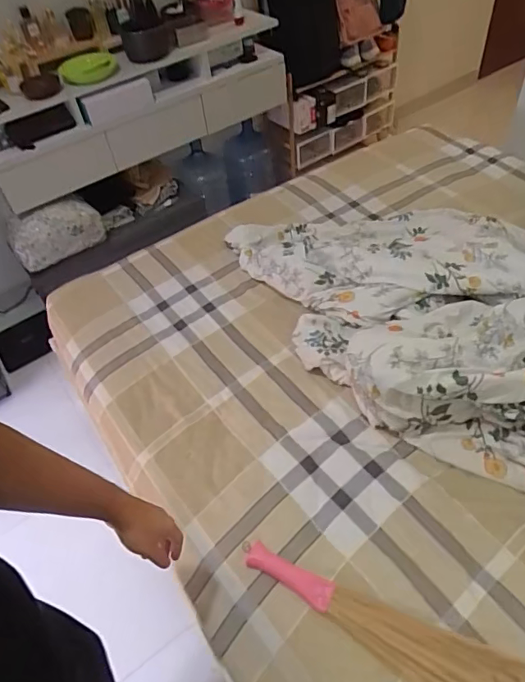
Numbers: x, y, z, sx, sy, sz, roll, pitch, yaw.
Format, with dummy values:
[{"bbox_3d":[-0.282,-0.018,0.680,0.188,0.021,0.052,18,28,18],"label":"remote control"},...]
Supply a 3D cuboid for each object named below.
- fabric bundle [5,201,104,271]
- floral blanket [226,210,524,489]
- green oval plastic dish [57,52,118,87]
[{"bbox_3d":[-0.733,-0.390,1.745,0.316,0.180,0.121,-27,50,-17],"label":"fabric bundle"},{"bbox_3d":[0.457,-0.080,1.082,1.166,0.291,0.655,18,52,22],"label":"floral blanket"},{"bbox_3d":[-0.555,-0.866,1.572,0.198,0.062,0.144,-19,48,-10],"label":"green oval plastic dish"}]

